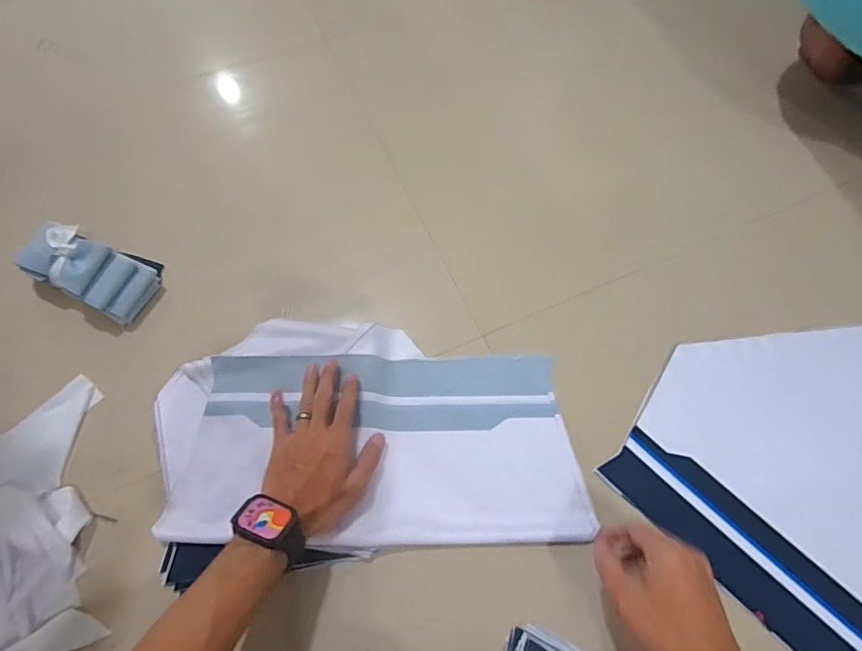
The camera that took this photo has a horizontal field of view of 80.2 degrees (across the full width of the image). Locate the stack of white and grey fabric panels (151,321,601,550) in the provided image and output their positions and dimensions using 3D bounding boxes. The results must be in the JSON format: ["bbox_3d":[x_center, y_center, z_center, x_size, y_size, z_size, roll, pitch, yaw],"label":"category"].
[{"bbox_3d":[-0.066,0.121,0.558,0.460,0.028,0.243,8,64,3],"label":"stack of white and grey fabric panels"}]

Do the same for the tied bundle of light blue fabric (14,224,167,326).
[{"bbox_3d":[-0.417,-0.069,0.622,0.154,0.052,0.086,23,66,-2],"label":"tied bundle of light blue fabric"}]

